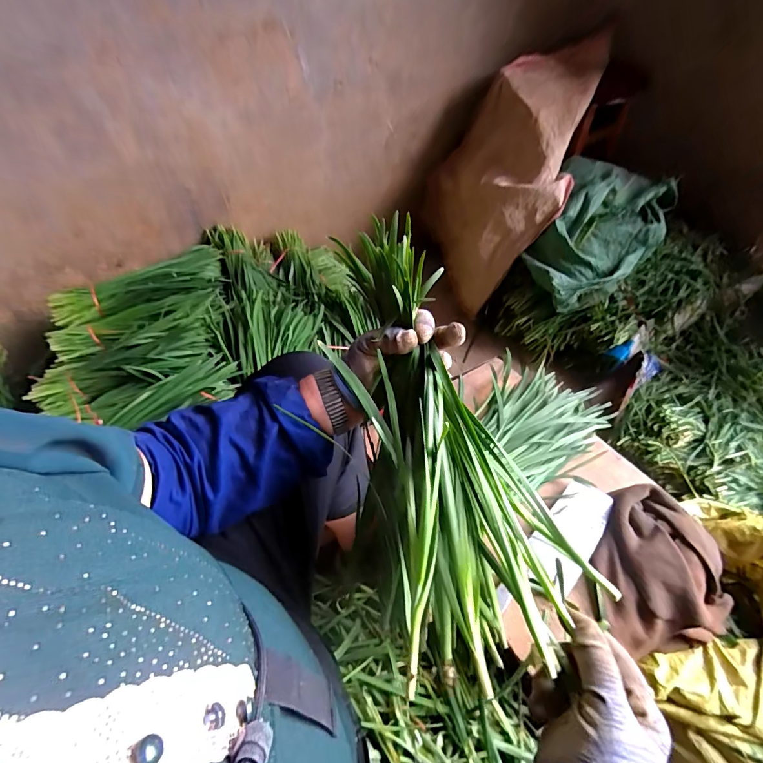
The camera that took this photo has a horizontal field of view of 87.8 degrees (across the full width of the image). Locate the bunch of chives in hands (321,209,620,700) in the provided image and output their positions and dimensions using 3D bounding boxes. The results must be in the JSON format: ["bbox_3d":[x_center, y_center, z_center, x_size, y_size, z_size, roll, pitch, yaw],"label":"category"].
[{"bbox_3d":[0.048,0.042,0.377,0.141,0.094,0.394,-12,72,-7],"label":"bunch of chives in hands"}]

